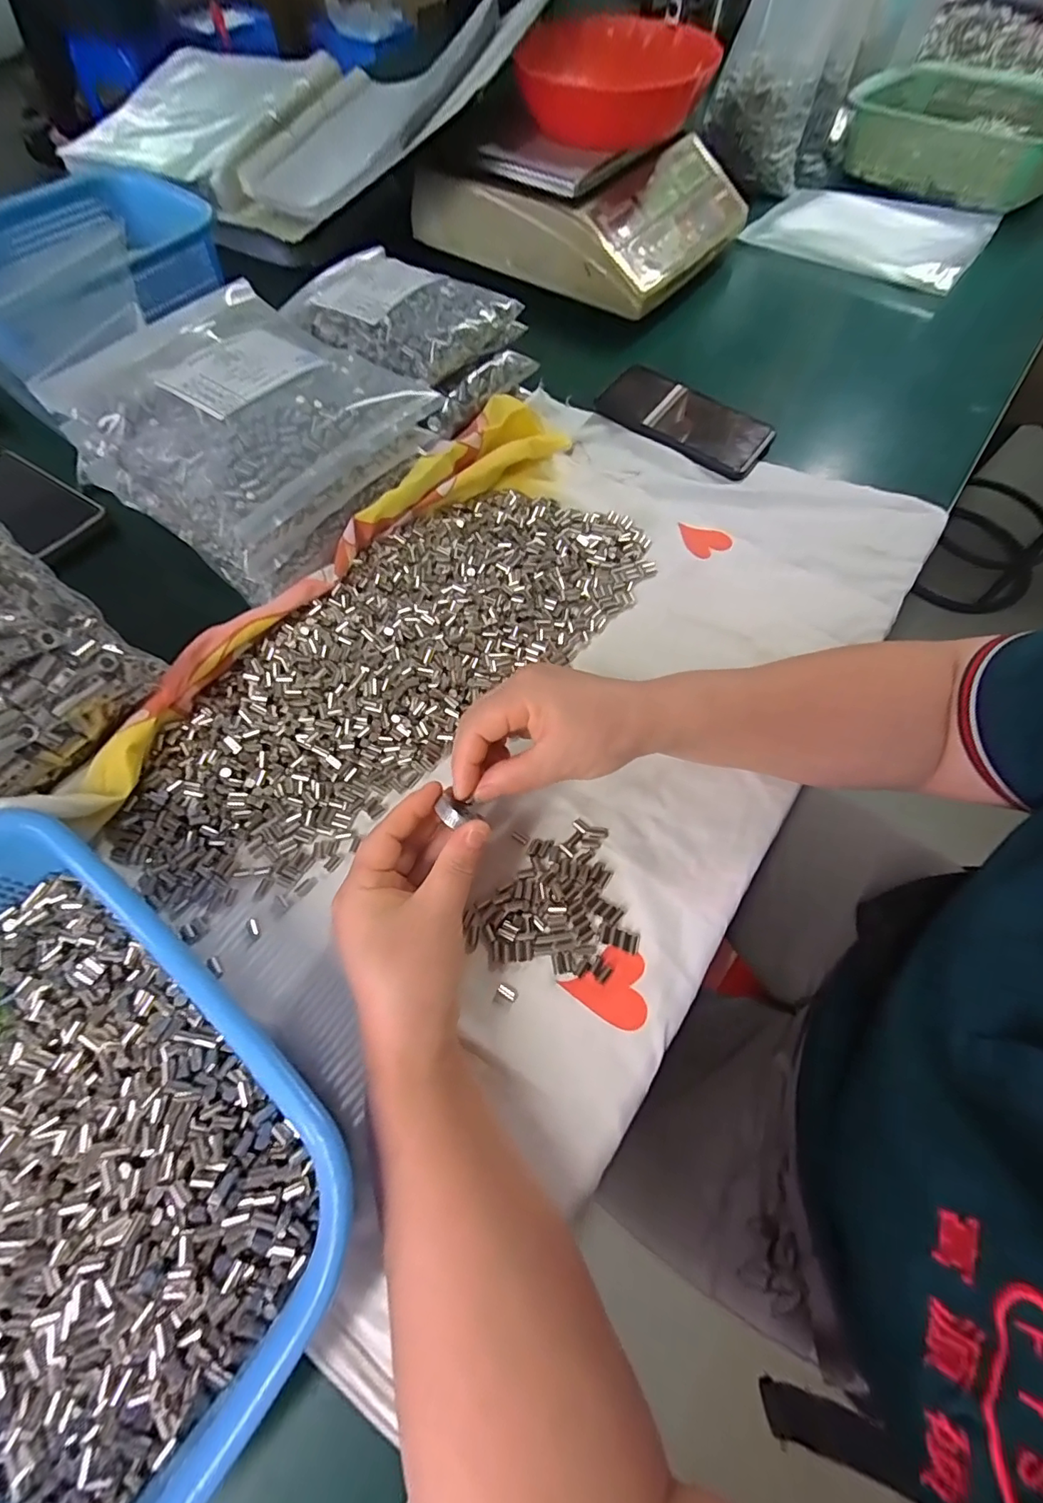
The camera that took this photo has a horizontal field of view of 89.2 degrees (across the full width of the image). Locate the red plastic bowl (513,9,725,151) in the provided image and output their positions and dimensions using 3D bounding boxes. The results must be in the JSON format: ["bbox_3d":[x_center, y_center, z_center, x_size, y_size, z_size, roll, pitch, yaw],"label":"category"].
[{"bbox_3d":[0.102,-0.713,0.569,0.191,0.068,0.191,8,65,4],"label":"red plastic bowl"}]

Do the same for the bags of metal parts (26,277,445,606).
[{"bbox_3d":[-0.208,-0.252,0.412,0.223,0.093,0.194,32,67,15],"label":"bags of metal parts"}]

